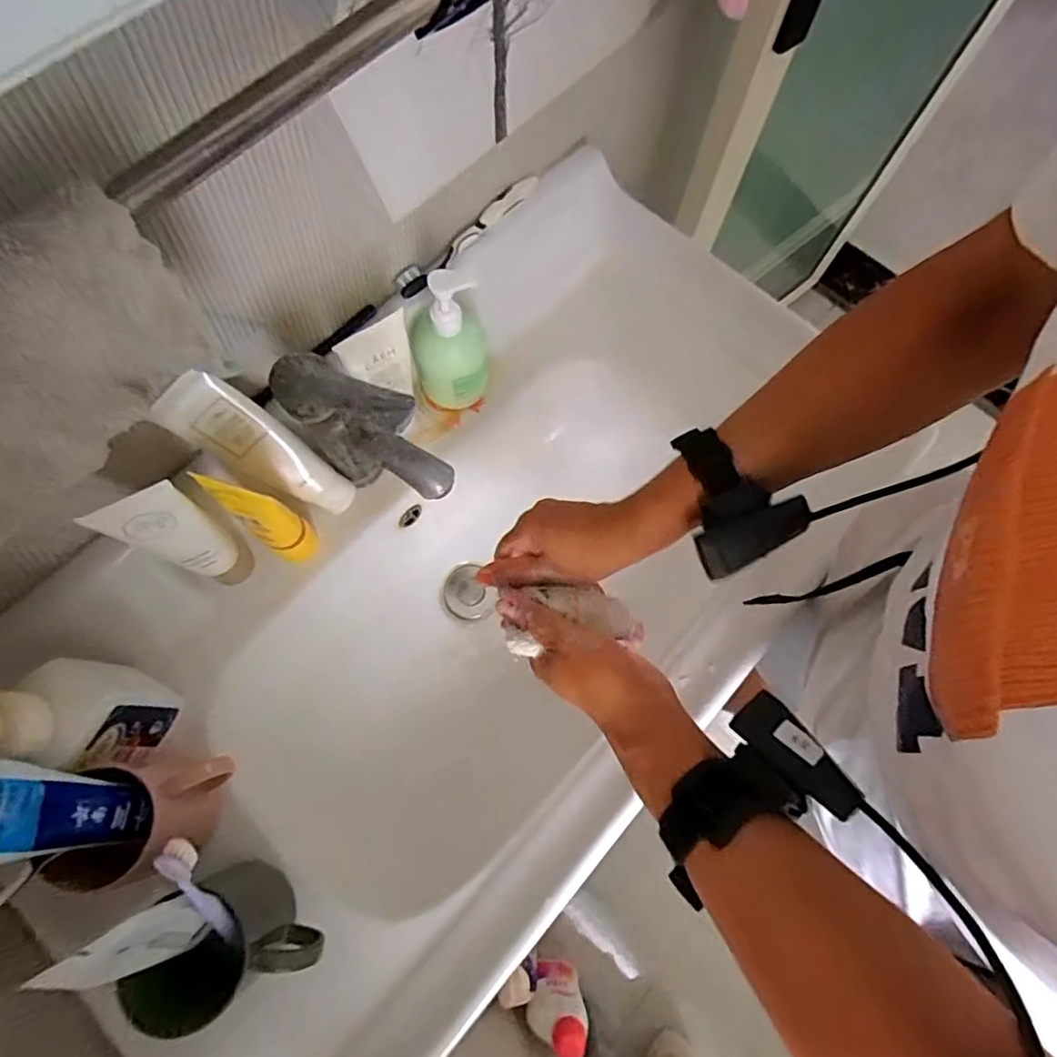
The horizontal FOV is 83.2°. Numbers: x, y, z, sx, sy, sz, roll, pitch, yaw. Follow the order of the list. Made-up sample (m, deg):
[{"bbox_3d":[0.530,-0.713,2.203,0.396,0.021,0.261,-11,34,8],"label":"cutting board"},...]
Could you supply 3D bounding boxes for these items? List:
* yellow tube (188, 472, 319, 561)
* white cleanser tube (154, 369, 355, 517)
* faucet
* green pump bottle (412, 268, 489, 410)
[{"bbox_3d":[-0.219,-0.014,0.475,0.043,0.116,0.034,20,70,38],"label":"yellow tube"},{"bbox_3d":[-0.216,-0.064,0.492,0.026,0.164,0.047,9,67,44],"label":"white cleanser tube"},{"bbox_3d":[-0.118,-0.060,0.483,0.129,0.171,0.049,23,74,5],"label":"faucet"},{"bbox_3d":[-0.072,-0.172,0.535,0.064,0.140,0.067,-10,74,-5],"label":"green pump bottle"}]

